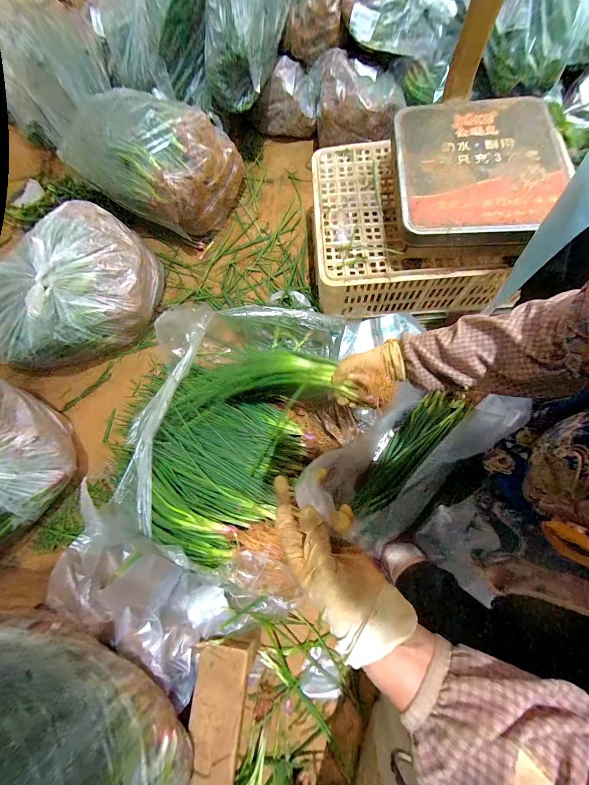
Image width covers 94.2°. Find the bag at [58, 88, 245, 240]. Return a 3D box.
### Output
[{"bbox_3d":[-0.399,-0.681,0.794,0.420,0.222,0.325,26,79,10],"label":"bag"}]

